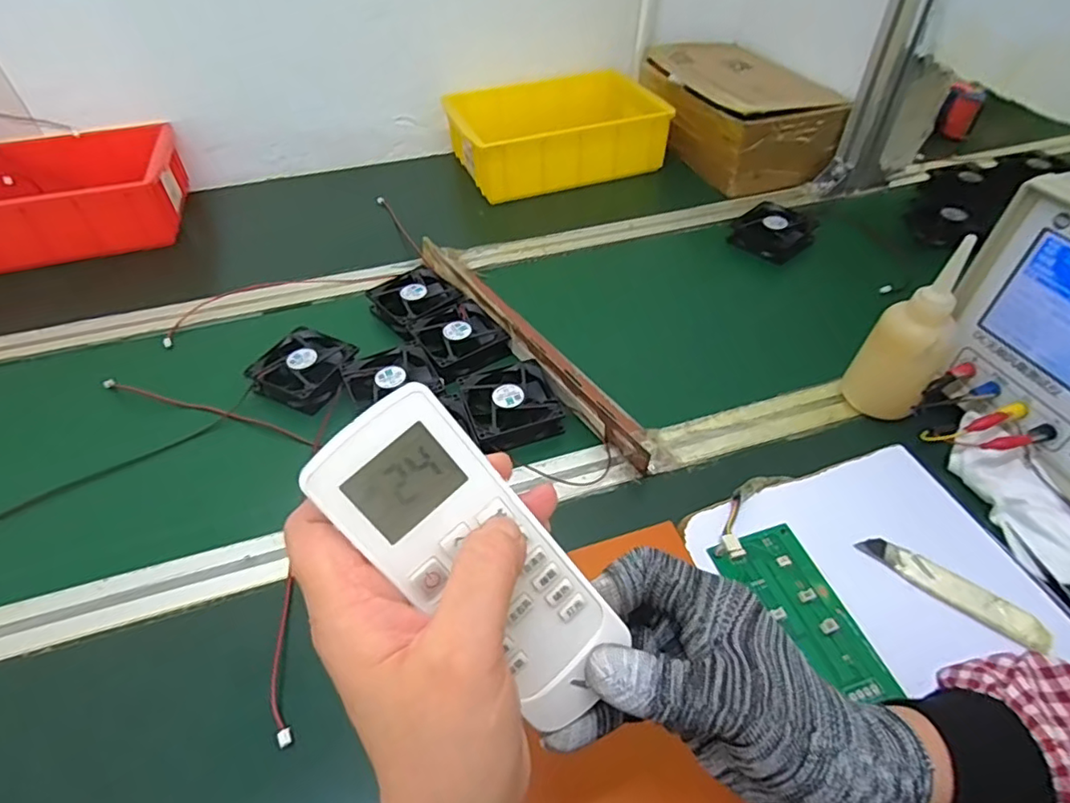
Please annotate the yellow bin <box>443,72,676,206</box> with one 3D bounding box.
[{"bbox_3d":[0.036,-0.397,0.849,0.297,0.088,0.175,-15,49,-11],"label":"yellow bin"}]

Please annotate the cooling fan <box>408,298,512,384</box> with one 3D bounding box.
[{"bbox_3d":[-0.077,-0.063,0.590,0.080,0.027,0.085,-25,51,-19],"label":"cooling fan"}]

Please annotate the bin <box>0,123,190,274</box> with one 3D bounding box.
[{"bbox_3d":[-0.617,-0.264,0.738,0.294,0.084,0.192,-15,49,-11],"label":"bin"}]

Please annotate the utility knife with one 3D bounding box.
[{"bbox_3d":[0.280,0.128,0.386,0.111,0.017,0.021,33,57,28],"label":"utility knife"}]

